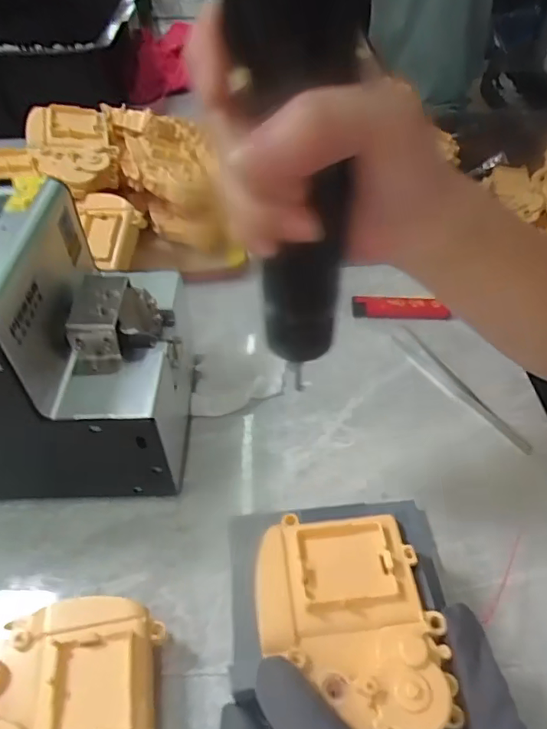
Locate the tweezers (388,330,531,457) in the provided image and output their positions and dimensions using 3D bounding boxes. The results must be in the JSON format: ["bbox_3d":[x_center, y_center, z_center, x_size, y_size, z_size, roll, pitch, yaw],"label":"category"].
[{"bbox_3d":[0.130,0.017,0.370,0.019,0.004,0.128,-20,50,-17],"label":"tweezers"}]

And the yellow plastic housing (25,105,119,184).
[{"bbox_3d":[-0.184,-0.201,0.464,0.070,0.016,0.099,-9,64,-13],"label":"yellow plastic housing"}]

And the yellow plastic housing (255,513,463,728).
[{"bbox_3d":[0.031,0.102,0.210,0.073,0.012,0.088,-2,47,-1],"label":"yellow plastic housing"}]

